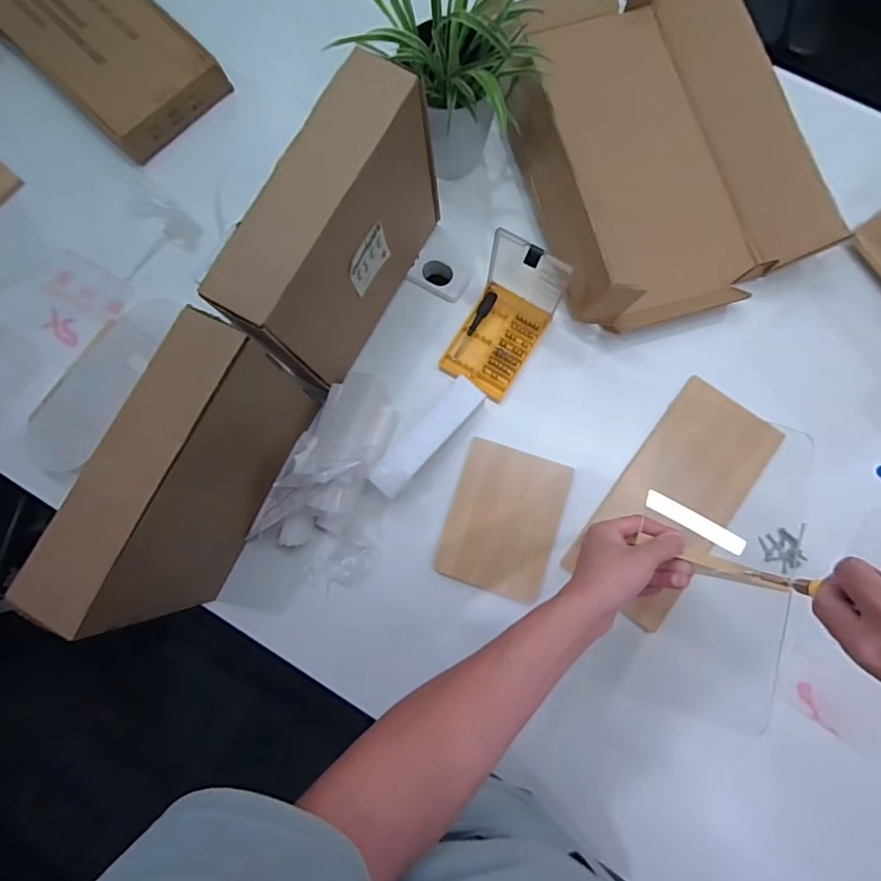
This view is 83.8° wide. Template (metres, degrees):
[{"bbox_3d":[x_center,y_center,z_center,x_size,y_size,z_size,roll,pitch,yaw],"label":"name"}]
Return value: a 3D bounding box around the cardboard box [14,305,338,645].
[{"bbox_3d":[-0.296,0.046,0.606,0.085,0.286,0.337,27,82,5],"label":"cardboard box"}]

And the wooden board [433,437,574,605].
[{"bbox_3d":[0.093,0.113,0.718,0.156,0.011,0.206,17,75,7],"label":"wooden board"}]

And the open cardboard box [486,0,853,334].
[{"bbox_3d":[0.322,-0.479,0.747,0.397,0.129,0.571,-18,81,-2],"label":"open cardboard box"}]

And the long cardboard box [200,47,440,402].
[{"bbox_3d":[-0.125,-0.247,0.629,0.079,0.274,0.332,30,82,5],"label":"long cardboard box"}]

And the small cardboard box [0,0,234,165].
[{"bbox_3d":[-0.602,-0.697,0.810,0.517,0.088,0.218,43,84,7],"label":"small cardboard box"}]

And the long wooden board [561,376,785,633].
[{"bbox_3d":[0.339,0.087,0.706,0.160,0.018,0.341,37,83,6],"label":"long wooden board"}]

